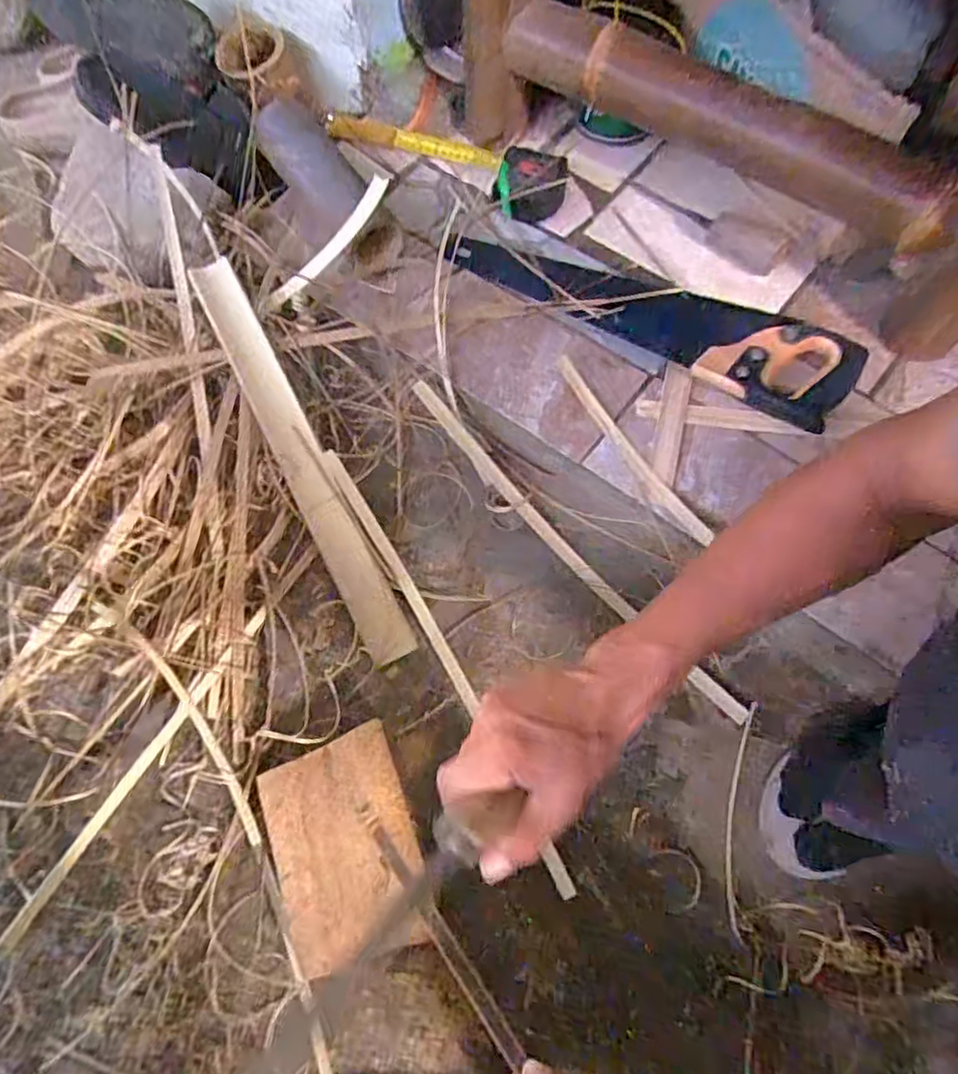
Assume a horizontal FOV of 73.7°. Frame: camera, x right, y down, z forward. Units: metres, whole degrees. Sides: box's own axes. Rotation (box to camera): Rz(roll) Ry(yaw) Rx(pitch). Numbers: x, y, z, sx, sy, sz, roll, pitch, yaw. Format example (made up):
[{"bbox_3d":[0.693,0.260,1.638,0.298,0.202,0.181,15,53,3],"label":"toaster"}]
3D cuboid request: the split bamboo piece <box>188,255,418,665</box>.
[{"bbox_3d":[-0.179,-0.083,0.639,0.046,0.022,0.445,-26,83,-8],"label":"split bamboo piece"}]

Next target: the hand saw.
[{"bbox_3d":[0.179,-0.251,0.687,0.442,0.026,0.101,29,75,11],"label":"hand saw"}]

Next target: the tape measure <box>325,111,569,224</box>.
[{"bbox_3d":[-0.040,-0.464,0.768,0.312,0.043,0.078,29,74,11],"label":"tape measure"}]

